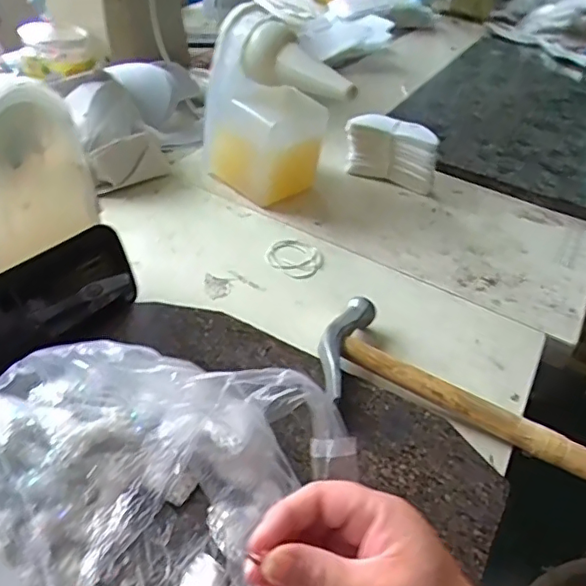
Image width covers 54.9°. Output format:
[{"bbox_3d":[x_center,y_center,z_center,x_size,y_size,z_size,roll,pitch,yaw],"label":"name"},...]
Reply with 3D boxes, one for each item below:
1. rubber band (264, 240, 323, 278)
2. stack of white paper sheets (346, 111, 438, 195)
[{"bbox_3d":[0.003,-0.040,0.617,0.058,0.010,0.059,5,39,-4],"label":"rubber band"},{"bbox_3d":[0.140,-0.199,0.785,0.133,0.082,0.050,20,39,11],"label":"stack of white paper sheets"}]

